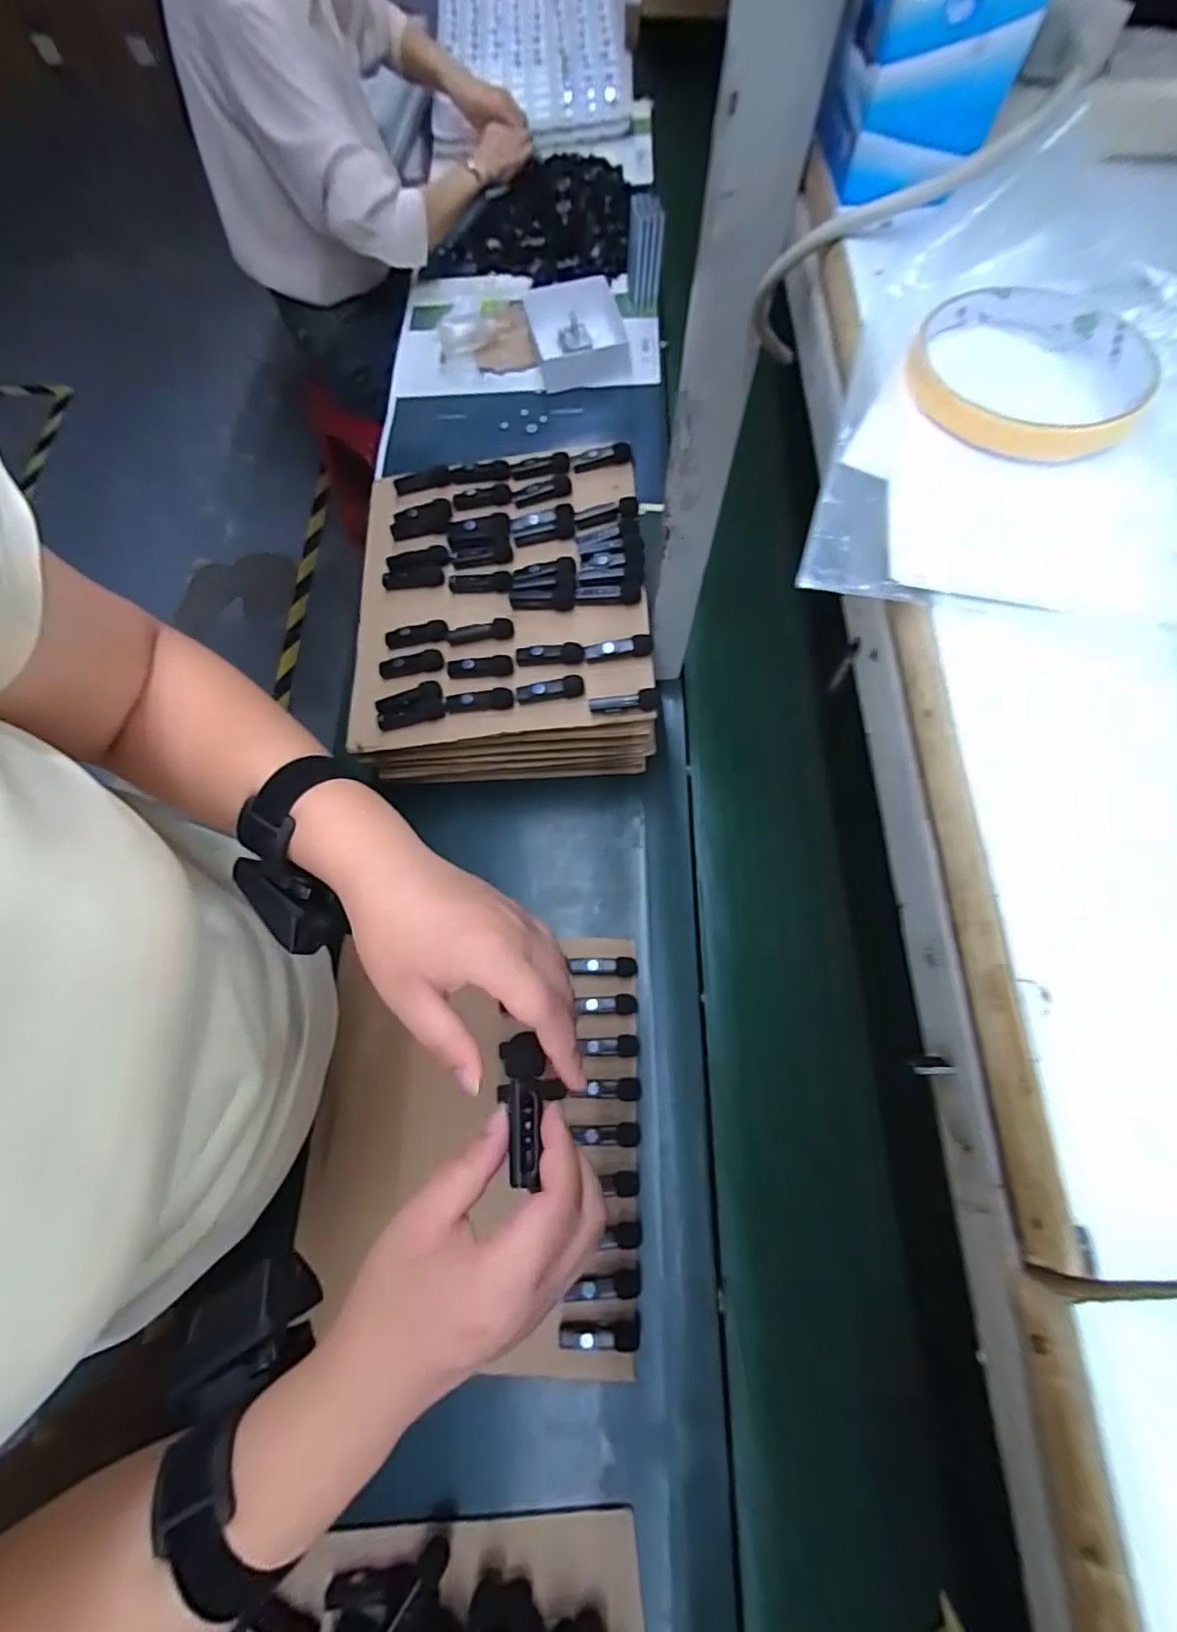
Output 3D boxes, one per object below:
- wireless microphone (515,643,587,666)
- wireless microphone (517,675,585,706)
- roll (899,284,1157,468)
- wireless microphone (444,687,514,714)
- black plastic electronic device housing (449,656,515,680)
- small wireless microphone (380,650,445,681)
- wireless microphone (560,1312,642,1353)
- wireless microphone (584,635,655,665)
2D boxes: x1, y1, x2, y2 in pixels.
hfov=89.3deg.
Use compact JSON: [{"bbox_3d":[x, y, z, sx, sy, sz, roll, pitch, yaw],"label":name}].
[{"bbox_3d":[-0.037,-0.154,0.574,0.065,0.018,0.014,2,70,3],"label":"wireless microphone"},{"bbox_3d":[-0.036,-0.117,0.560,0.064,0.018,0.015,-9,70,-3],"label":"wireless microphone"},{"bbox_3d":[0.158,-0.161,0.216,0.078,0.014,0.087,32,73,11],"label":"roll"},{"bbox_3d":[-0.103,-0.108,0.564,0.064,0.014,0.016,-6,70,-3],"label":"wireless microphone"},{"bbox_3d":[-0.105,-0.144,0.580,0.063,0.018,0.017,-2,70,-1],"label":"black plastic electronic device housing"},{"bbox_3d":[-0.175,-0.149,0.591,0.061,0.017,0.017,-18,71,-6],"label":"small wireless microphone"},{"bbox_3d":[0.010,0.425,0.486,0.067,0.010,0.026,-8,70,-3],"label":"wireless microphone"},{"bbox_3d":[0.029,-0.157,0.564,0.065,0.018,0.014,-2,70,-1],"label":"wireless microphone"}]

